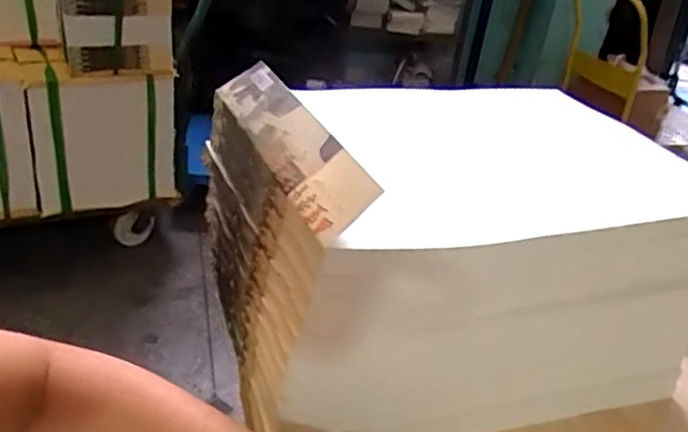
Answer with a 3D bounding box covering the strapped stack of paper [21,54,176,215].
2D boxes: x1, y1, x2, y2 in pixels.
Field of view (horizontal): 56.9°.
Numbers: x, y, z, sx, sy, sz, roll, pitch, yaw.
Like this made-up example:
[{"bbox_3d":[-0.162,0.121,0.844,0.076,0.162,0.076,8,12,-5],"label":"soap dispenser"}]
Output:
[{"bbox_3d":[-0.688,-0.223,1.838,0.382,0.412,0.180,-7,32,-24],"label":"strapped stack of paper"}]

